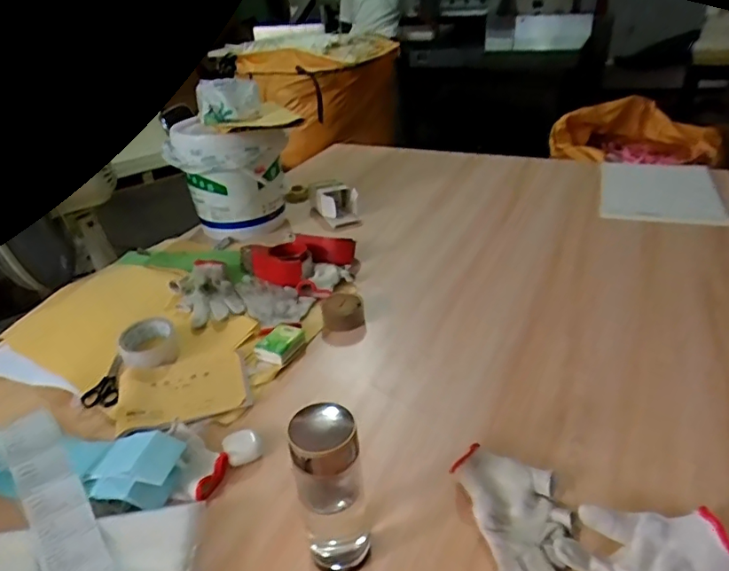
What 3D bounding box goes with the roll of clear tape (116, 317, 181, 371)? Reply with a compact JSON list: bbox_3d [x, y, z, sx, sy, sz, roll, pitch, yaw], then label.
[{"bbox_3d":[-0.352,0.093,0.865,0.085,0.035,0.088,-3,34,2],"label":"roll of clear tape"}]

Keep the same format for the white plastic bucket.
[{"bbox_3d":[-0.308,-0.265,1.229,0.237,0.230,0.196,-14,33,-16],"label":"white plastic bucket"}]

